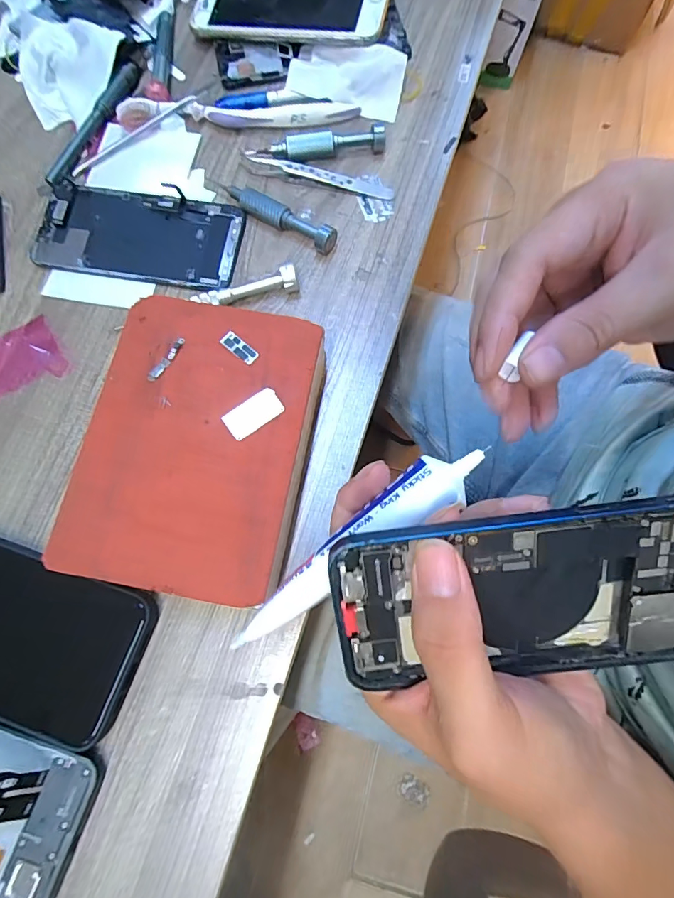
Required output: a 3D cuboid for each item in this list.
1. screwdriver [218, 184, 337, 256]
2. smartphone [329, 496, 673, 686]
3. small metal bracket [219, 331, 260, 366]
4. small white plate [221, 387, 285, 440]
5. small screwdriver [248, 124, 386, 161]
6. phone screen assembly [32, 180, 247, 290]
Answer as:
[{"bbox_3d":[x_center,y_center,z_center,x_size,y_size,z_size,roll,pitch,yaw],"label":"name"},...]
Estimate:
[{"bbox_3d":[-0.042,-0.164,0.312,0.091,0.016,0.014,30,77,7],"label":"screwdriver"},{"bbox_3d":[0.073,0.055,0.166,0.145,0.007,0.071,-8,114,3],"label":"smartphone"},{"bbox_3d":[-0.056,-0.058,0.251,0.023,0.004,0.010,39,78,9],"label":"small metal bracket"},{"bbox_3d":[-0.045,-0.020,0.239,0.031,0.004,0.016,-33,78,-9],"label":"small white plate"},{"bbox_3d":[-0.015,-0.224,0.326,0.099,0.016,0.011,-7,75,-3],"label":"small screwdriver"},{"bbox_3d":[-0.141,-0.153,0.313,0.143,0.006,0.070,6,75,1],"label":"phone screen assembly"}]

